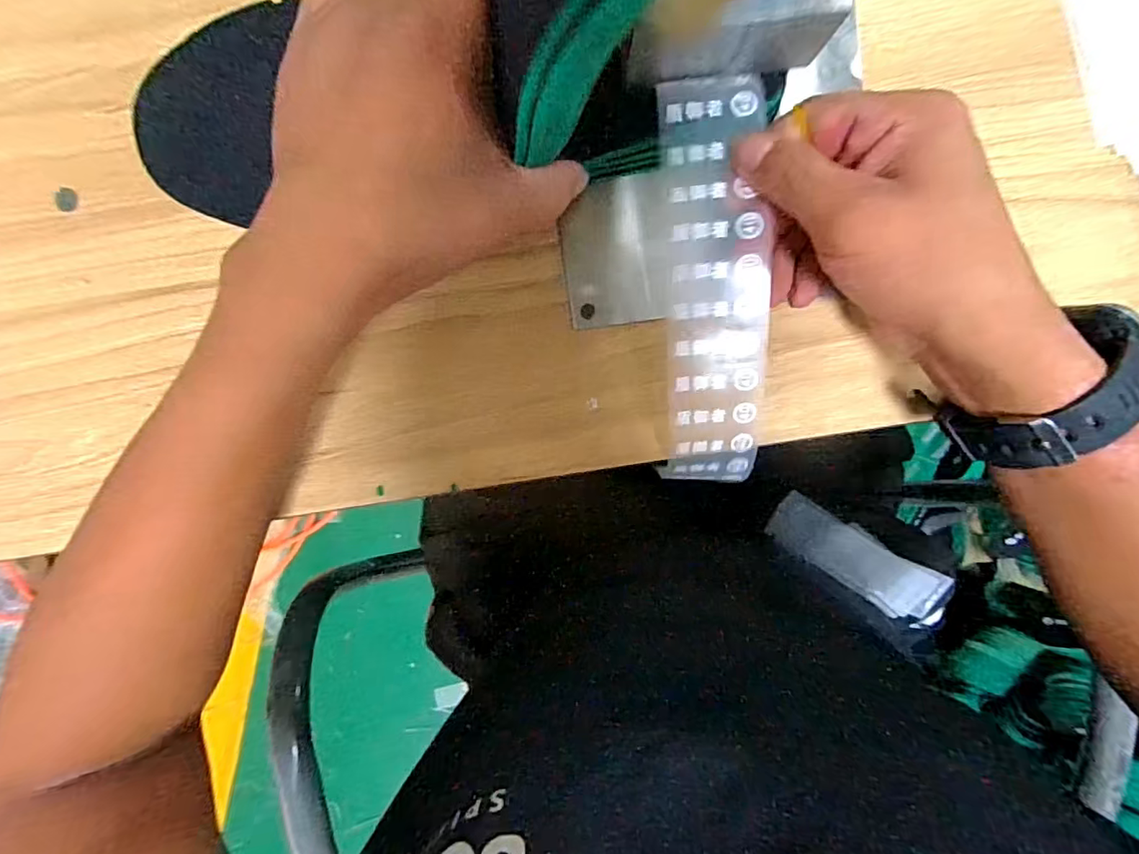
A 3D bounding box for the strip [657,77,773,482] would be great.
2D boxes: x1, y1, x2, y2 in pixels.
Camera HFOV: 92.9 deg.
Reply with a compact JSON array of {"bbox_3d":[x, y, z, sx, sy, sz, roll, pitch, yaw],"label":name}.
[{"bbox_3d":[0.063,-0.053,0.238,0.042,0.016,0.173,-1,109,8],"label":"strip"}]

